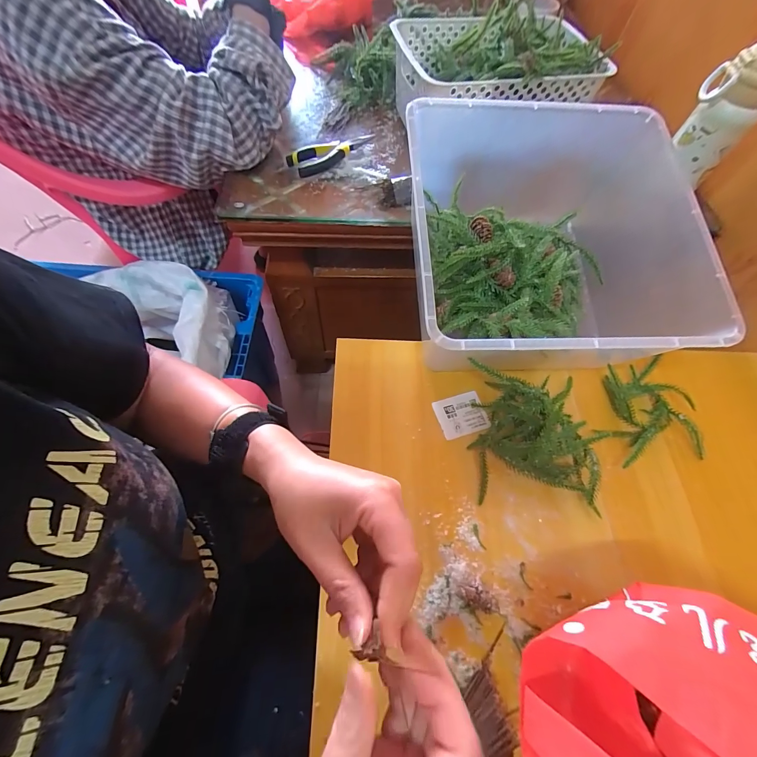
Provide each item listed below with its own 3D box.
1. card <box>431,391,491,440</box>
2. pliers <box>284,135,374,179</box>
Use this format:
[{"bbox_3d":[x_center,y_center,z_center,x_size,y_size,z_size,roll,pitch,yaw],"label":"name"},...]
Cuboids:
[{"bbox_3d":[0.097,0.043,0.408,0.057,0.004,0.049,-15,65,-11],"label":"card"},{"bbox_3d":[-0.070,-0.367,0.557,0.155,0.020,0.054,-33,69,-18],"label":"pliers"}]

